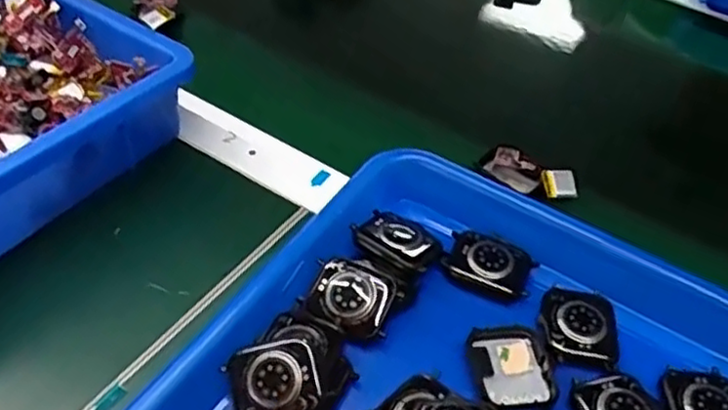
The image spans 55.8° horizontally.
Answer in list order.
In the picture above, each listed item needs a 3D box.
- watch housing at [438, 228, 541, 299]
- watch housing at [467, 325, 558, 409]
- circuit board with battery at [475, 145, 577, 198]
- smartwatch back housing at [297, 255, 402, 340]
[{"bbox_3d":[0.066,0.031,0.365,0.044,0.009,0.035,22,47,15],"label":"watch housing"},{"bbox_3d":[0.070,0.077,0.323,0.035,0.009,0.042,-4,46,-11],"label":"watch housing"},{"bbox_3d":[0.108,-0.019,0.450,0.060,0.023,0.023,28,49,20],"label":"circuit board with battery"},{"bbox_3d":[-0.006,0.044,0.335,0.043,0.010,0.037,22,47,14],"label":"smartwatch back housing"}]

